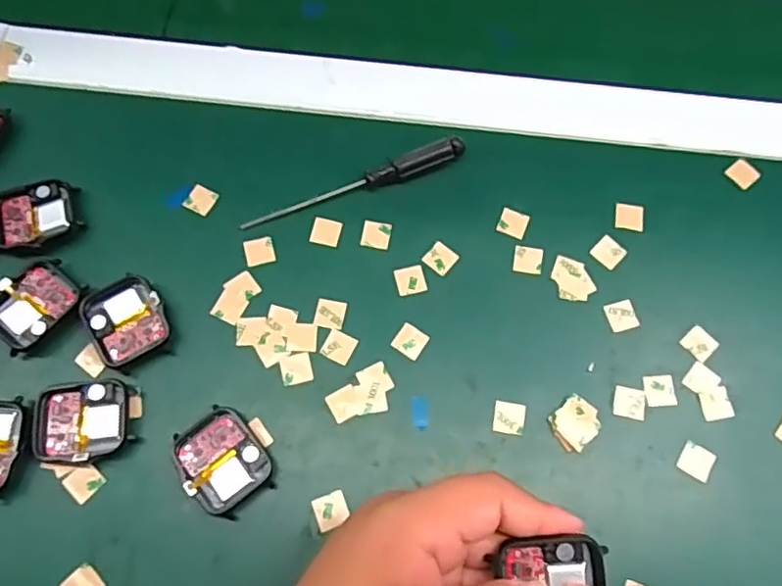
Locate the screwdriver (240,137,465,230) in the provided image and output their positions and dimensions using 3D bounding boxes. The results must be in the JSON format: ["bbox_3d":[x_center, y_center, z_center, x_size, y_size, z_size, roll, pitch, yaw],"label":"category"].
[{"bbox_3d":[-0.020,-0.062,0.344,0.131,0.015,0.012,-19,71,-8],"label":"screwdriver"}]

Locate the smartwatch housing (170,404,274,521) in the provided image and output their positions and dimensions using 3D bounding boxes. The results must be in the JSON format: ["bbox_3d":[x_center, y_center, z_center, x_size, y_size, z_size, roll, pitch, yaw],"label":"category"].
[{"bbox_3d":[-0.080,0.081,0.292,0.037,0.011,0.045,-36,74,-13],"label":"smartwatch housing"}]

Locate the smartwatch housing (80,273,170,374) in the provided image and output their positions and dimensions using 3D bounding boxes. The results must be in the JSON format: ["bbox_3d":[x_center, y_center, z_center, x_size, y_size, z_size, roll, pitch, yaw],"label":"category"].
[{"bbox_3d":[-0.137,0.014,0.314,0.038,0.009,0.045,-33,73,-13],"label":"smartwatch housing"}]

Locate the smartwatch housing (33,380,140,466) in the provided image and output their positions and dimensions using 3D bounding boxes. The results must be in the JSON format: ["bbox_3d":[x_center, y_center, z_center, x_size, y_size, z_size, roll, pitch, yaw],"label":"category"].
[{"bbox_3d":[-0.149,0.063,0.297,0.043,0.010,0.038,-5,70,-3],"label":"smartwatch housing"}]

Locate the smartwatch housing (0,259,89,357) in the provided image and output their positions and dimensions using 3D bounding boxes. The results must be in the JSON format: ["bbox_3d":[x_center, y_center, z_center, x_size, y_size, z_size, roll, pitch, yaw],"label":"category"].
[{"bbox_3d":[-0.186,0.006,0.314,0.035,0.007,0.047,39,73,13],"label":"smartwatch housing"}]

